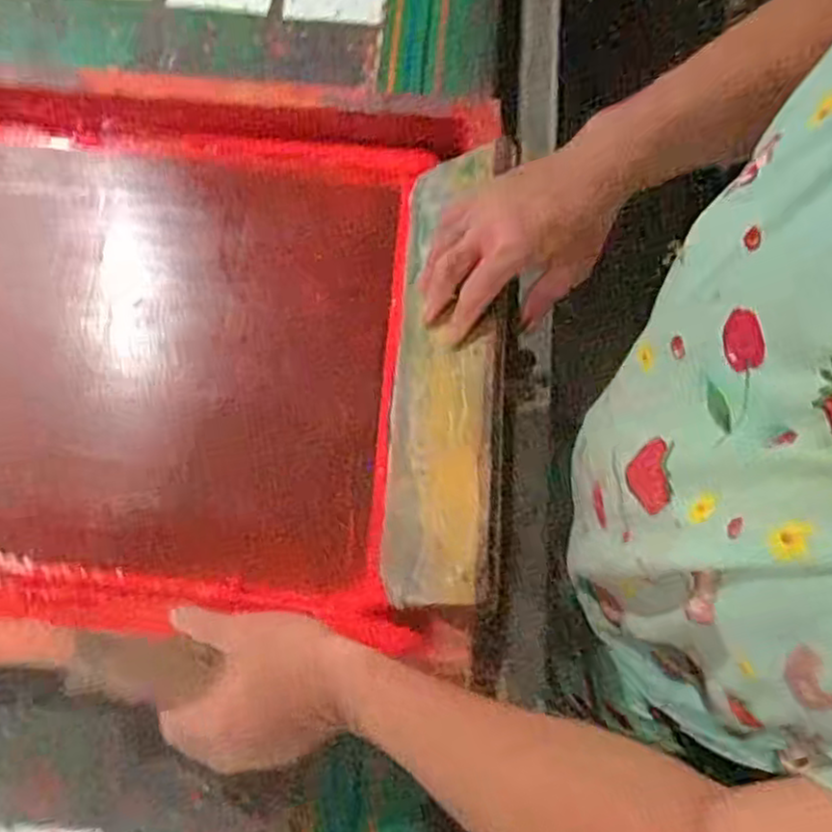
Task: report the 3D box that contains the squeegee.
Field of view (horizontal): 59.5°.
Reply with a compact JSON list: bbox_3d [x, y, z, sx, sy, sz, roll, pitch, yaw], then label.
[{"bbox_3d":[0.030,-0.047,0.585,0.110,0.025,0.381,-11,68,37],"label":"squeegee"}]

